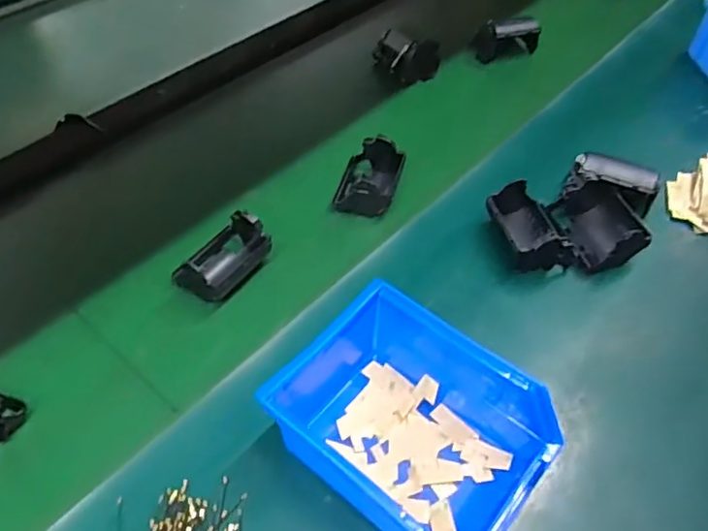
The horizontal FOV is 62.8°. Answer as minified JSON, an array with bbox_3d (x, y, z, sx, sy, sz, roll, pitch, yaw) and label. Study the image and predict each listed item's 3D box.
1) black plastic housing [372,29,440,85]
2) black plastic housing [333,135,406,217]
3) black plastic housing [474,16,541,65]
[{"bbox_3d":[0.057,-0.239,0.660,0.039,0.042,0.073,-35,58,-27],"label":"black plastic housing"},{"bbox_3d":[0.015,-0.081,0.520,0.051,0.039,0.081,12,50,10],"label":"black plastic housing"},{"bbox_3d":[0.180,-0.267,0.674,0.071,0.050,0.035,-10,50,-9],"label":"black plastic housing"}]

